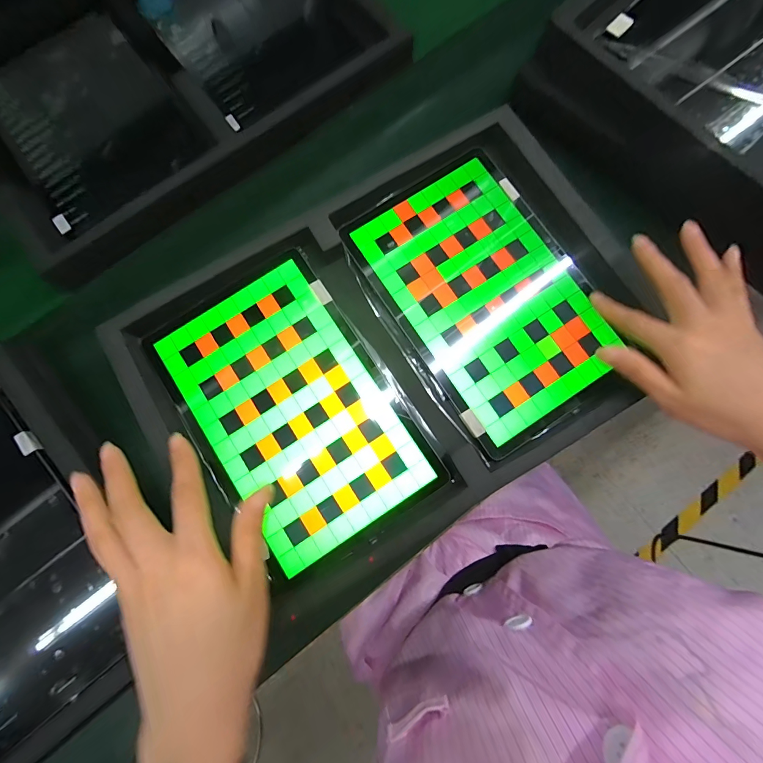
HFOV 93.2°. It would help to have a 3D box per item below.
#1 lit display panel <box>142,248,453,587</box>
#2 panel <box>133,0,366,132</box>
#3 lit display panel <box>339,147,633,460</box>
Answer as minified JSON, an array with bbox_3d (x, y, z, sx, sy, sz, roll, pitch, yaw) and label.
[{"bbox_3d":[-0.077,0.021,0.312,0.160,0.007,0.250,-33,81,-5],"label":"lit display panel"},{"bbox_3d":[-0.145,-0.383,0.388,0.161,0.007,0.211,-37,81,-6],"label":"panel"},{"bbox_3d":[0.095,-0.079,0.327,0.162,0.007,0.247,-33,81,-5],"label":"lit display panel"}]

